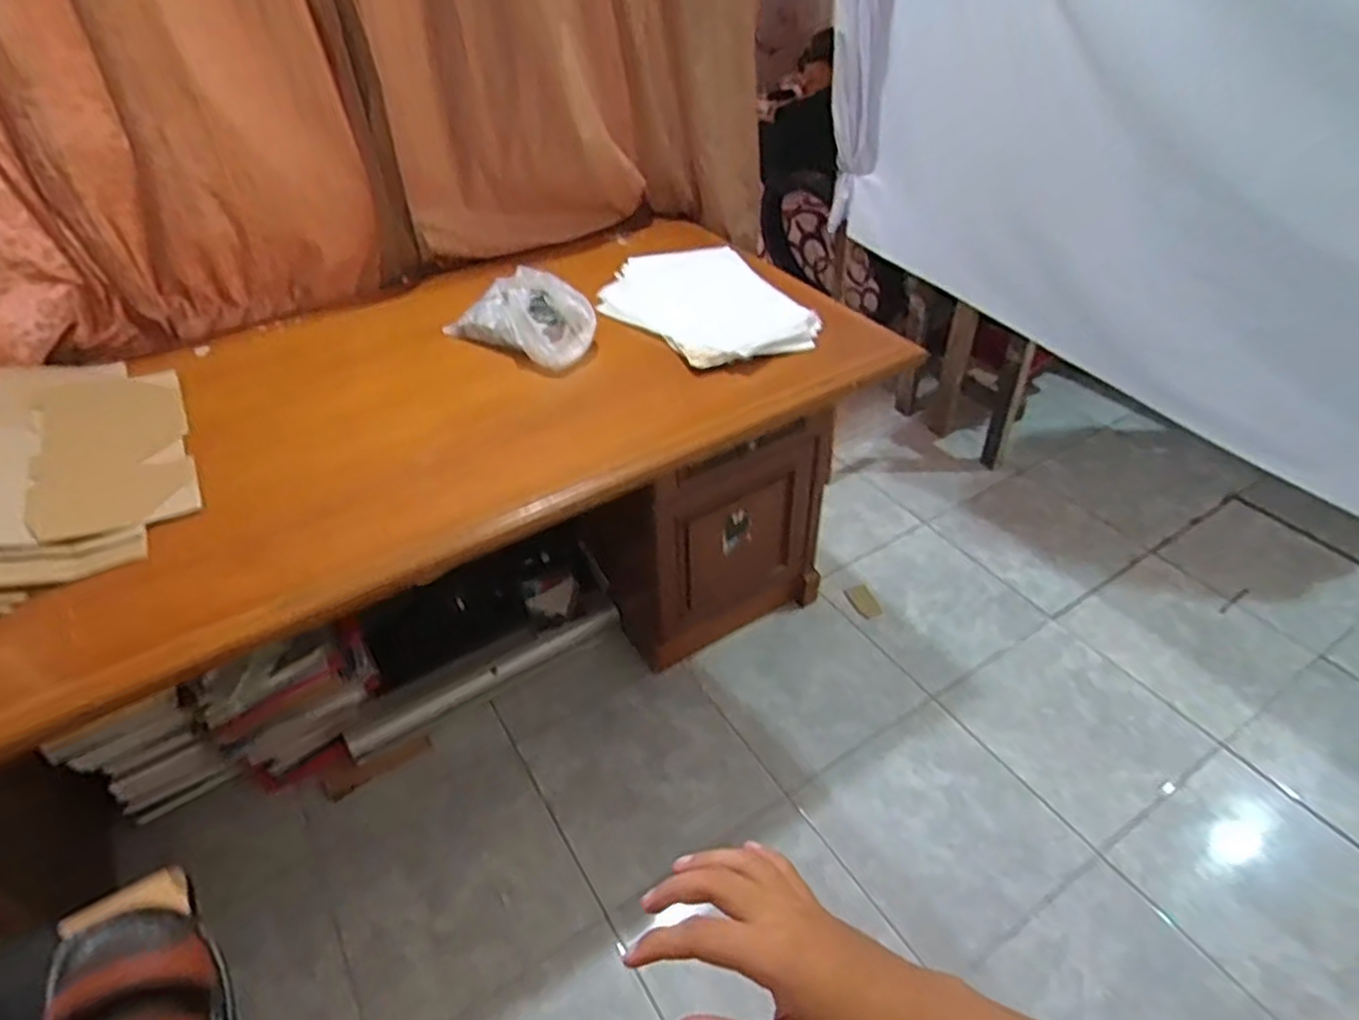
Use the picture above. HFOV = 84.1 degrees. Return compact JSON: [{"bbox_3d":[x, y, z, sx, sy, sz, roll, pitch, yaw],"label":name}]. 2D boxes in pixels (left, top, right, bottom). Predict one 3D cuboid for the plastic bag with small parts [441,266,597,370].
[{"bbox_3d":[-0.265,-0.339,1.300,0.268,0.096,0.144,24,47,26],"label":"plastic bag with small parts"}]

